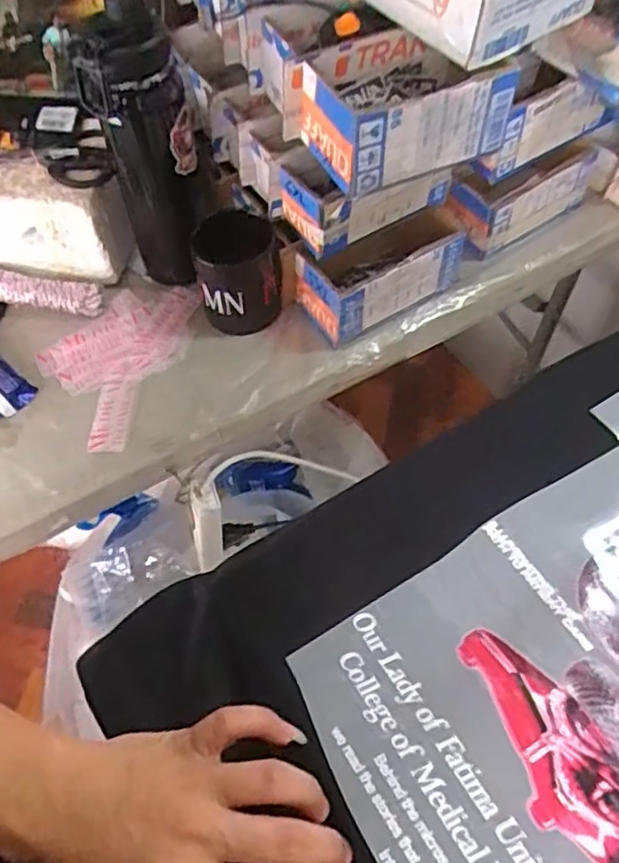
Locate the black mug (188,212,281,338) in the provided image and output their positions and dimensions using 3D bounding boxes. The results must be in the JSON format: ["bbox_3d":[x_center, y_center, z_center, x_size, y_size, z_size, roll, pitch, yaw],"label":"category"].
[{"bbox_3d":[-0.072,-0.158,0.669,0.081,0.092,0.084,-12,59,-6],"label":"black mug"}]

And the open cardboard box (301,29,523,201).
[{"bbox_3d":[0.075,-0.265,0.554,0.157,0.068,0.097,-24,60,-13],"label":"open cardboard box"}]

